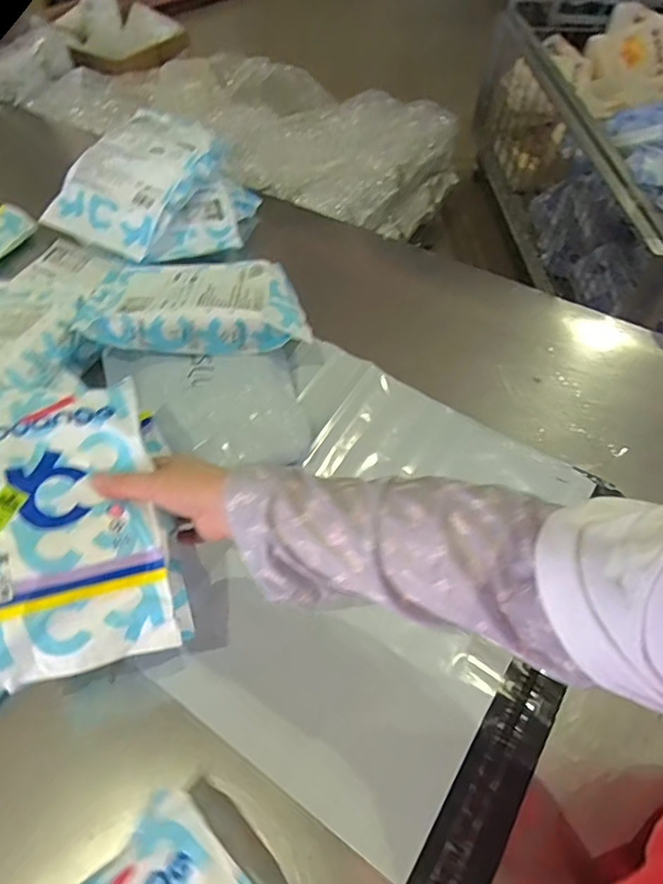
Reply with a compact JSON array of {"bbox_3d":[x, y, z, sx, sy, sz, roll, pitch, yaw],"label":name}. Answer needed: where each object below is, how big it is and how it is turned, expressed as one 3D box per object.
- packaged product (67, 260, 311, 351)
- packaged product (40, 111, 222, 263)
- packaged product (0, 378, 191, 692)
[{"bbox_3d":[-0.173,-0.194,0.708,0.287,0.047,0.182,0,56,-2],"label":"packaged product"},{"bbox_3d":[-0.282,-0.386,0.793,0.173,0.034,0.240,25,75,12],"label":"packaged product"},{"bbox_3d":[-0.236,0.064,0.462,0.172,0.031,0.248,-14,69,-19],"label":"packaged product"}]

